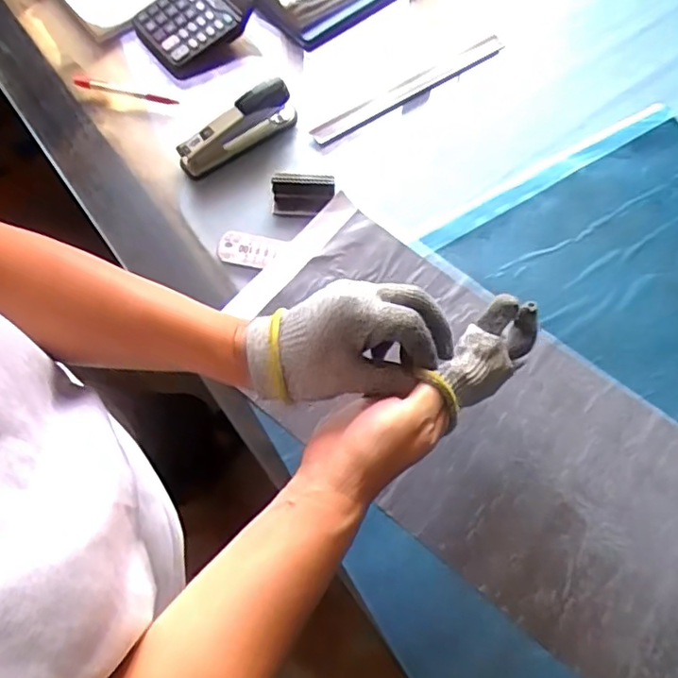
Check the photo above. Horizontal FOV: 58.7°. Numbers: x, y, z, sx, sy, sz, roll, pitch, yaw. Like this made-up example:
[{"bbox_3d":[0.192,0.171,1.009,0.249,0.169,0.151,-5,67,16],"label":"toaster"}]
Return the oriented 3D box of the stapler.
[{"bbox_3d":[-0.123,-0.256,0.733,0.157,0.056,0.041,-37,72,-14],"label":"stapler"}]

